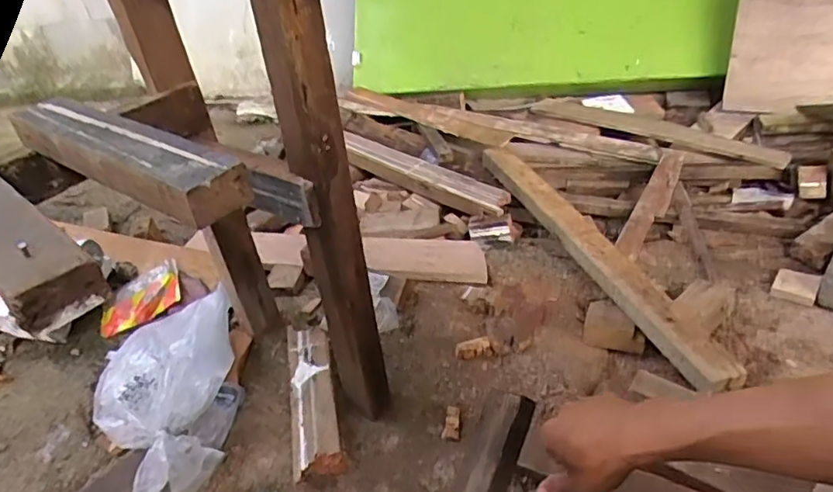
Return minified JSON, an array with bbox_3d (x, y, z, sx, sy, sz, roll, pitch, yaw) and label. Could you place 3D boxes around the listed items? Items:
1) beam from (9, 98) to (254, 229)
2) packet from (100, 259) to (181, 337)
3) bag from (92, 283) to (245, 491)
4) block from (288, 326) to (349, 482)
[{"bbox_3d":[-0.276,-0.089,0.546,0.326,0.037,0.064,20,44,33],"label":"beam"},{"bbox_3d":[-0.514,0.094,1.096,0.152,0.021,0.118,-30,51,-8],"label":"packet"},{"bbox_3d":[-0.334,0.198,0.803,0.168,0.126,0.331,-16,36,-11],"label":"bag"},{"bbox_3d":[-0.142,0.210,0.821,0.068,0.045,0.260,-12,36,-6],"label":"block"}]

